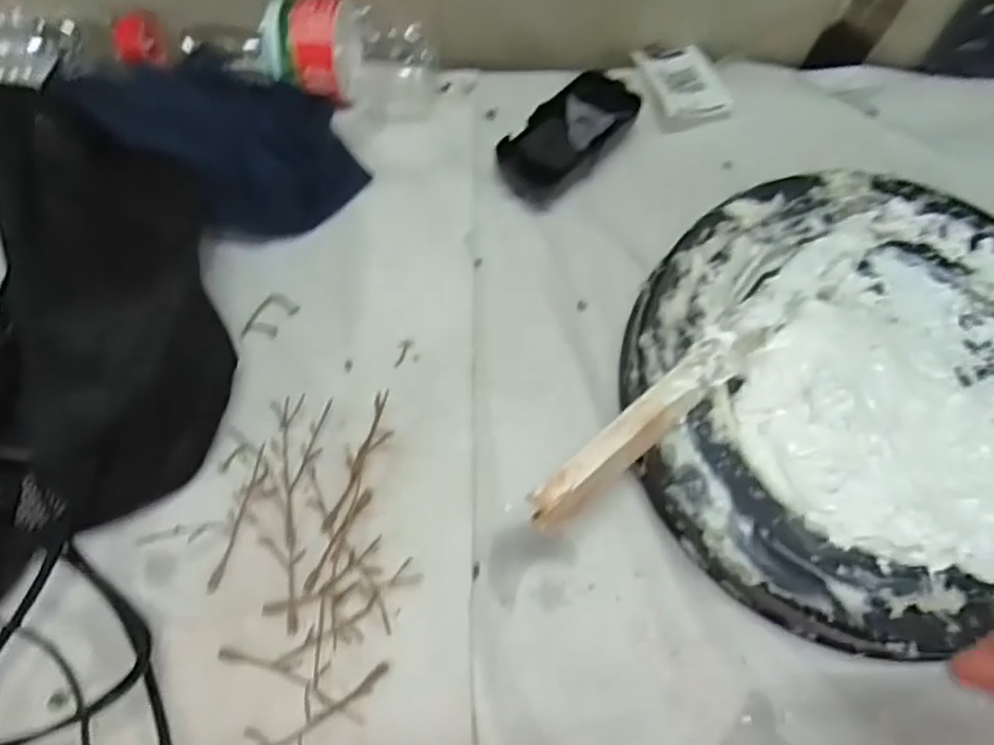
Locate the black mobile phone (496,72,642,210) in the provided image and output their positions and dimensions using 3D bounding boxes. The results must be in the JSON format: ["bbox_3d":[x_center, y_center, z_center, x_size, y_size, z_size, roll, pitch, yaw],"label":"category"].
[{"bbox_3d":[0.049,-0.162,0.454,0.052,0.023,0.112,39,73,13],"label":"black mobile phone"}]

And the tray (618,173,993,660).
[{"bbox_3d":[0.211,0.008,0.374,0.267,0.063,0.252,0,69,-1],"label":"tray"}]

